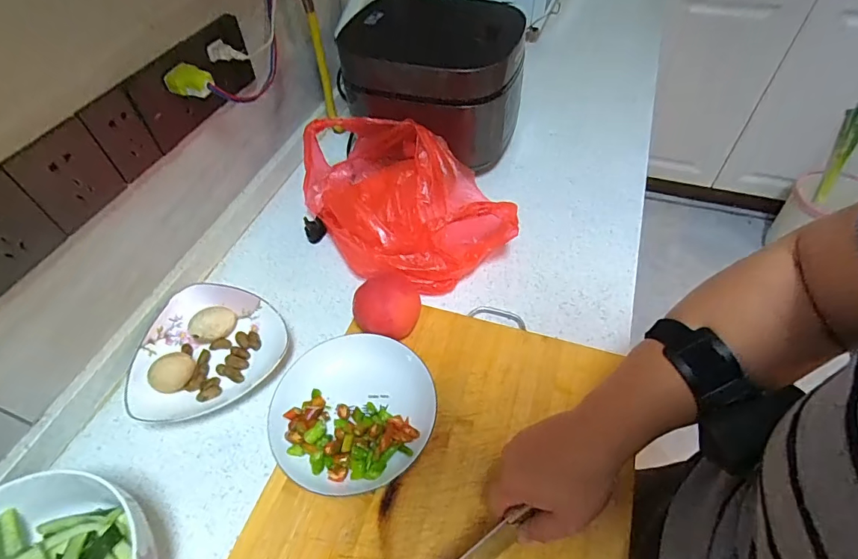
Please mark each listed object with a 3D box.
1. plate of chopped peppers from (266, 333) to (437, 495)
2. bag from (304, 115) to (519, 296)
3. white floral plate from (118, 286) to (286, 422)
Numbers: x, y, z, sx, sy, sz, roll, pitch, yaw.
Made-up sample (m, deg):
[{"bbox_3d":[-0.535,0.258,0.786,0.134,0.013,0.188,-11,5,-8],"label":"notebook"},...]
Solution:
[{"bbox_3d":[-0.082,0.140,0.482,0.173,0.026,0.162,-2,52,3],"label":"plate of chopped peppers"},{"bbox_3d":[-0.045,-0.126,0.647,0.203,0.114,0.306,-29,55,-17],"label":"bag"},{"bbox_3d":[-0.276,0.080,0.559,0.179,0.045,0.165,-2,52,3],"label":"white floral plate"}]

